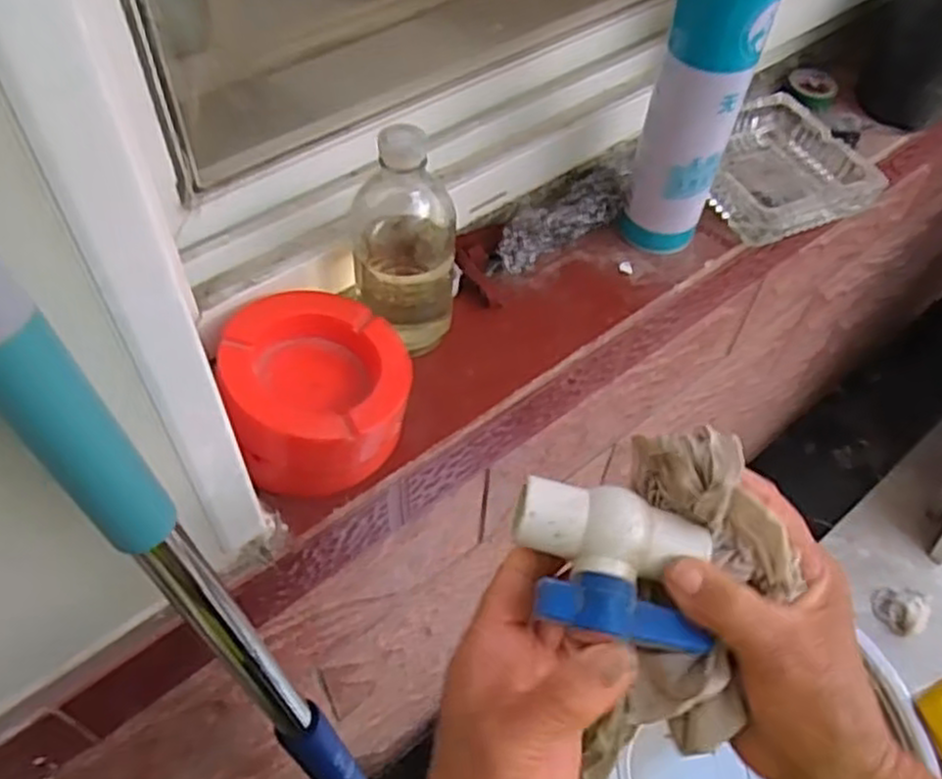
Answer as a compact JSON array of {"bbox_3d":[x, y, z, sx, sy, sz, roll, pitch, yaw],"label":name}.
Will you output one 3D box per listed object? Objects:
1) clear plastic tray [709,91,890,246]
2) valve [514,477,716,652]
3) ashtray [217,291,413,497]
[{"bbox_3d":[0.271,-0.202,0.697,0.148,0.034,0.144,-20,57,-17],"label":"clear plastic tray"},{"bbox_3d":[0.052,0.065,0.286,0.073,0.028,0.050,10,54,4],"label":"valve"},{"bbox_3d":[-0.098,-0.004,0.502,0.114,0.068,0.124,-8,55,-9],"label":"ashtray"}]

